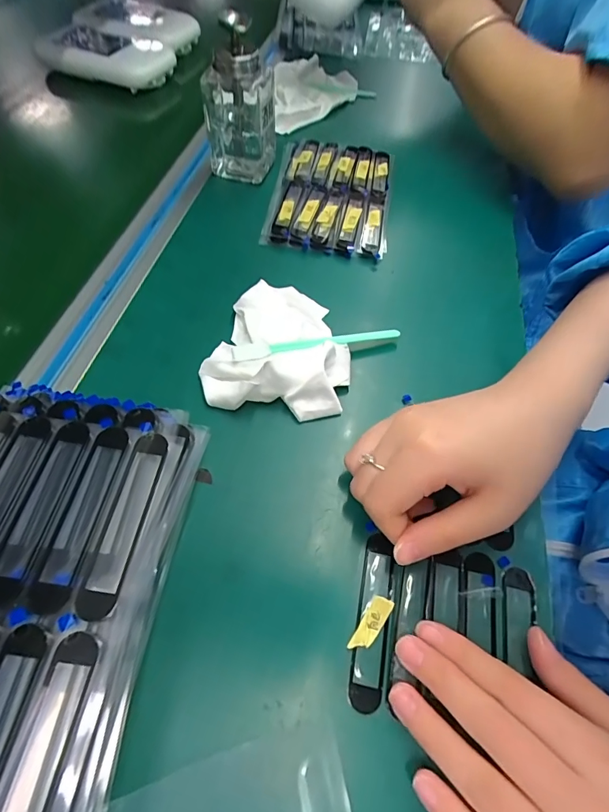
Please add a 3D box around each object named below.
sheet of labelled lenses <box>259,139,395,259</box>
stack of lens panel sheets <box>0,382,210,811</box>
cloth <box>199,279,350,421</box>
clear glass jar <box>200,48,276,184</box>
[{"bbox_3d":[0.026,-0.207,0.387,0.108,0.009,0.158,10,58,1],"label":"sheet of labelled lenses"},{"bbox_3d":[-0.122,0.082,0.182,0.117,0.053,0.194,9,58,0],"label":"stack of lens panel sheets"},{"bbox_3d":[-0.016,-0.047,0.278,0.093,0.023,0.108,9,58,0],"label":"cloth"},{"bbox_3d":[-0.059,-0.267,0.372,0.059,0.091,0.041,9,58,0],"label":"clear glass jar"}]

